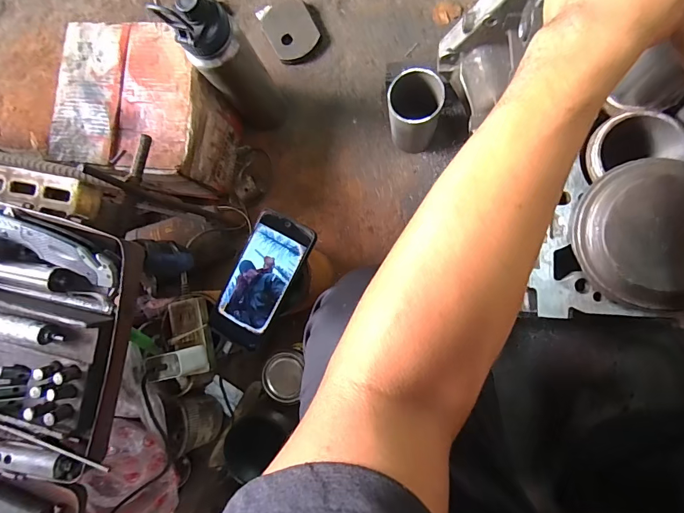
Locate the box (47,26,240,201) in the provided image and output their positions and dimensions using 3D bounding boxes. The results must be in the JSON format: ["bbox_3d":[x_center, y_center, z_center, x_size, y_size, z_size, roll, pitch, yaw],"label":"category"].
[{"bbox_3d":[-0.306,-0.231,0.646,0.223,0.173,0.224,12,88,9],"label":"box"}]

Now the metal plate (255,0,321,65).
[{"bbox_3d":[-0.095,-0.417,0.710,0.086,0.016,0.121,-27,82,6],"label":"metal plate"}]

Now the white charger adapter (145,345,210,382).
[{"bbox_3d":[-0.202,0.131,0.478,0.038,0.077,0.031,-8,84,8],"label":"white charger adapter"}]

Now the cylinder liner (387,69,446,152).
[{"bbox_3d":[0.112,-0.222,0.604,0.077,0.133,0.079,-2,85,9],"label":"cylinder liner"}]

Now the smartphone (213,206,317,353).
[{"bbox_3d":[-0.099,0.029,0.481,0.077,0.016,0.165,26,90,10],"label":"smartphone"}]

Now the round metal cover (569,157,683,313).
[{"bbox_3d":[0.274,-0.019,0.338,0.128,0.023,0.128,1,86,9],"label":"round metal cover"}]

